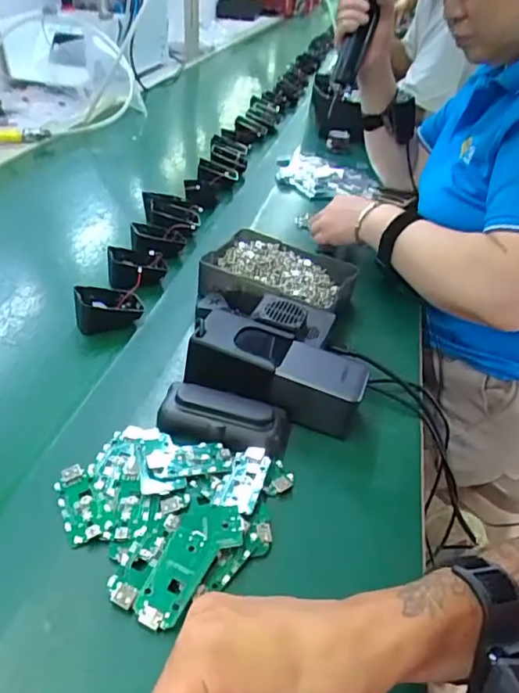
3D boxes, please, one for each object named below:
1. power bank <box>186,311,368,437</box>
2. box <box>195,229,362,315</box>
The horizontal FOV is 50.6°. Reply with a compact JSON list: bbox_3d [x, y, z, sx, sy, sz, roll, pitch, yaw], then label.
[{"bbox_3d":[0.016,0.025,0.497,0.155,0.063,0.064,17,37,15],"label":"power bank"},{"bbox_3d":[0.022,-0.077,0.642,0.161,0.042,0.136,17,37,15],"label":"box"}]

